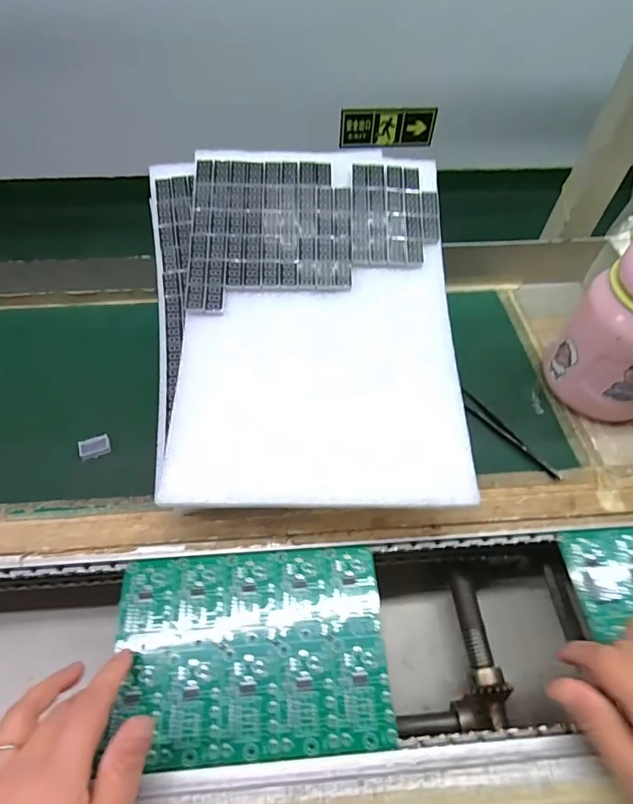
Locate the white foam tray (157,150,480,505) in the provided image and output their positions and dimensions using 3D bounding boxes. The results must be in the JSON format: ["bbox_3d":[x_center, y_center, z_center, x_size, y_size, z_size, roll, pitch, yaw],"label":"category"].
[{"bbox_3d":[0.002,-0.074,0.371,0.214,0.026,0.308,1,70,-4],"label":"white foam tray"}]

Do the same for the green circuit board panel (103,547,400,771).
[{"bbox_3d":[-0.044,0.166,0.313,0.179,0.004,0.123,-3,54,-2],"label":"green circuit board panel"}]

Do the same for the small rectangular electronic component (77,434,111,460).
[{"bbox_3d":[-0.184,0.038,0.382,0.023,0.009,0.016,-16,56,-12],"label":"small rectangular electronic component"}]

